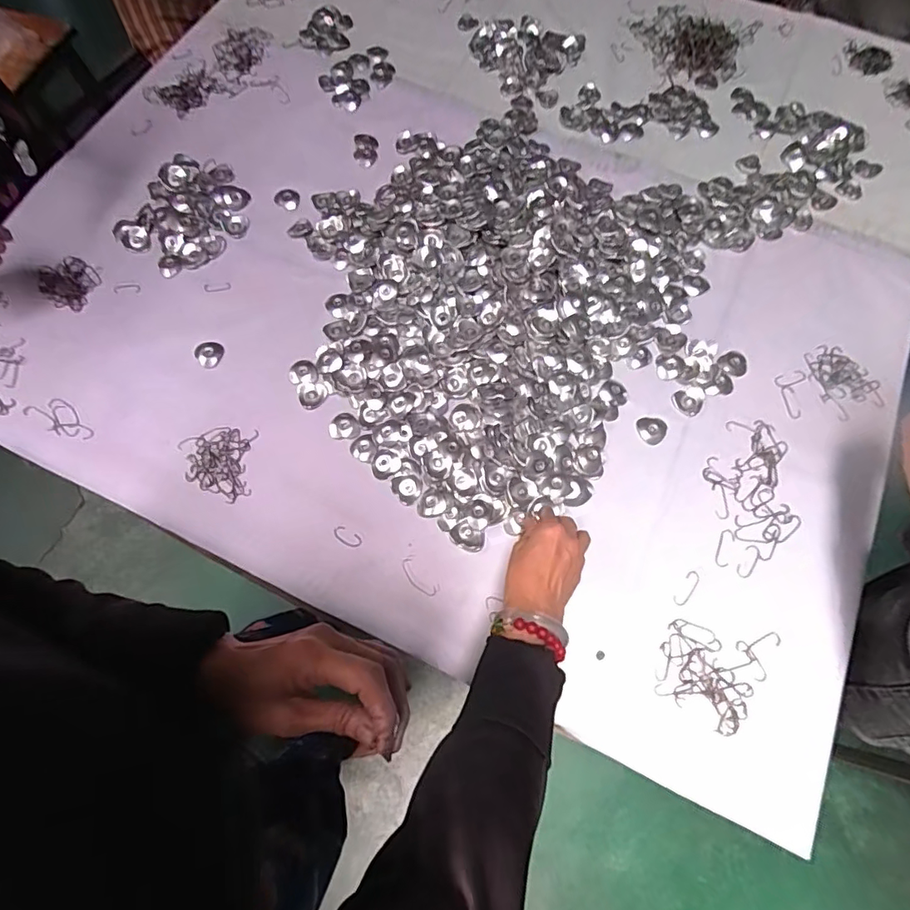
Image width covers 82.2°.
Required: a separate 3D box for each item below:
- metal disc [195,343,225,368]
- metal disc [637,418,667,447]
[{"bbox_3d":[-0.315,-0.130,0.669,0.031,0.006,0.034,0,69,-1],"label":"metal disc"},{"bbox_3d":[0.243,-0.031,0.640,0.036,0.004,0.035,0,69,-1],"label":"metal disc"}]

